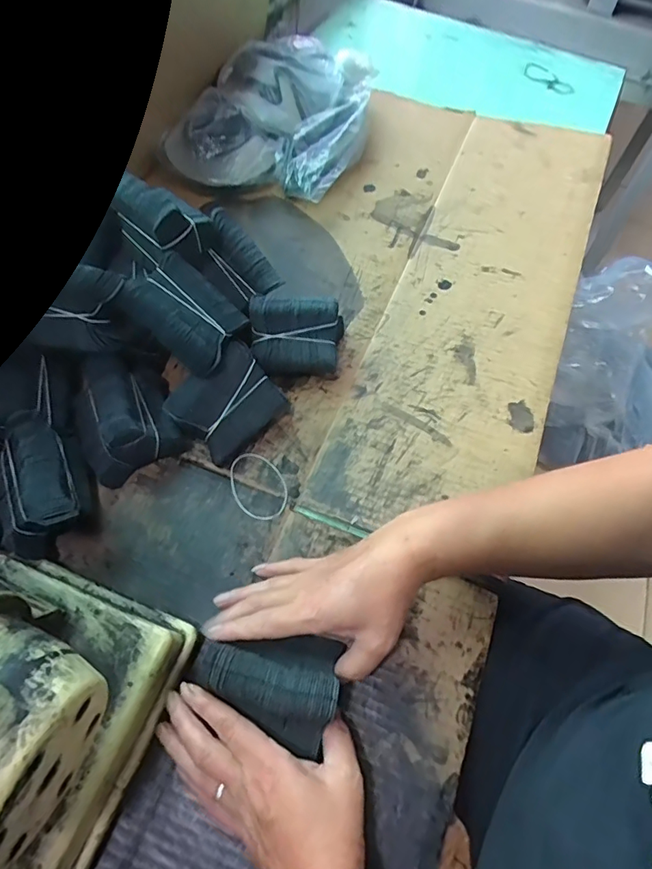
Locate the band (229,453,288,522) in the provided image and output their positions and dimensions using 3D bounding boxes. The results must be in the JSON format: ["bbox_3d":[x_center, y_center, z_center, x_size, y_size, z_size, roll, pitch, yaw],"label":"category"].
[{"bbox_3d":[-0.065,0.047,0.468,0.049,0.004,0.071,-30,67,-18],"label":"band"}]

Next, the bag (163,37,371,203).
[{"bbox_3d":[-0.066,-0.432,0.691,0.238,0.091,0.264,12,61,3],"label":"bag"}]

